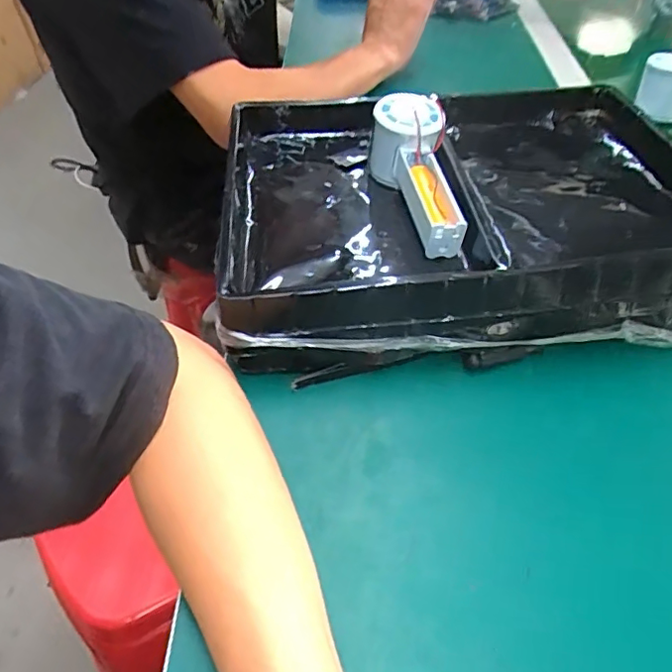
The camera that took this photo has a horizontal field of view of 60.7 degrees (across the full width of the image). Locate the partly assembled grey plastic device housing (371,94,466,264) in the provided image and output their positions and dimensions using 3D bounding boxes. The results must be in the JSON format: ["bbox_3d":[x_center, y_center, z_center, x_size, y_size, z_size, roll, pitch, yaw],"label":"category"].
[{"bbox_3d":[0.063,-0.128,0.450,0.056,0.062,0.149,-5,47,-3],"label":"partly assembled grey plastic device housing"}]

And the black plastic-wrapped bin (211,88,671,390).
[{"bbox_3d":[0.105,-0.113,0.477,0.385,0.088,0.297,-4,47,-3],"label":"black plastic-wrapped bin"}]

